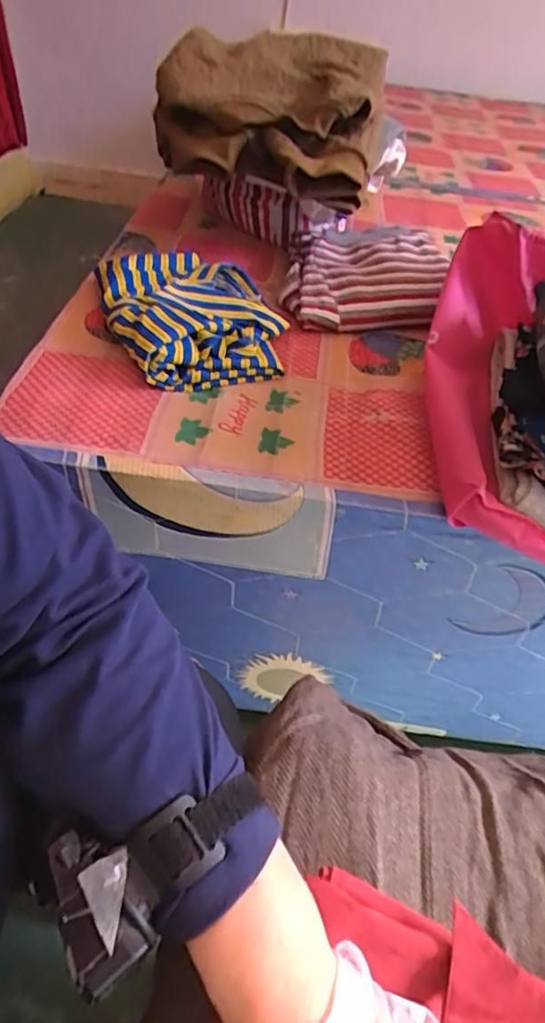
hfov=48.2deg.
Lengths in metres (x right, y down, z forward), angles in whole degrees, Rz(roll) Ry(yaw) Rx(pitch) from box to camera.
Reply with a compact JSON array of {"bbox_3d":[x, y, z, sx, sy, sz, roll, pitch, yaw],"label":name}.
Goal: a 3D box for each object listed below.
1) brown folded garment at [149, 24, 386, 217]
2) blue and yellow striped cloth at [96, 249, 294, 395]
[{"bbox_3d":[0.007,-0.545,0.829,0.282,0.131,0.286,16,46,8],"label":"brown folded garment"},{"bbox_3d":[-0.096,-0.240,0.725,0.196,0.049,0.256,-11,48,-18],"label":"blue and yellow striped cloth"}]

